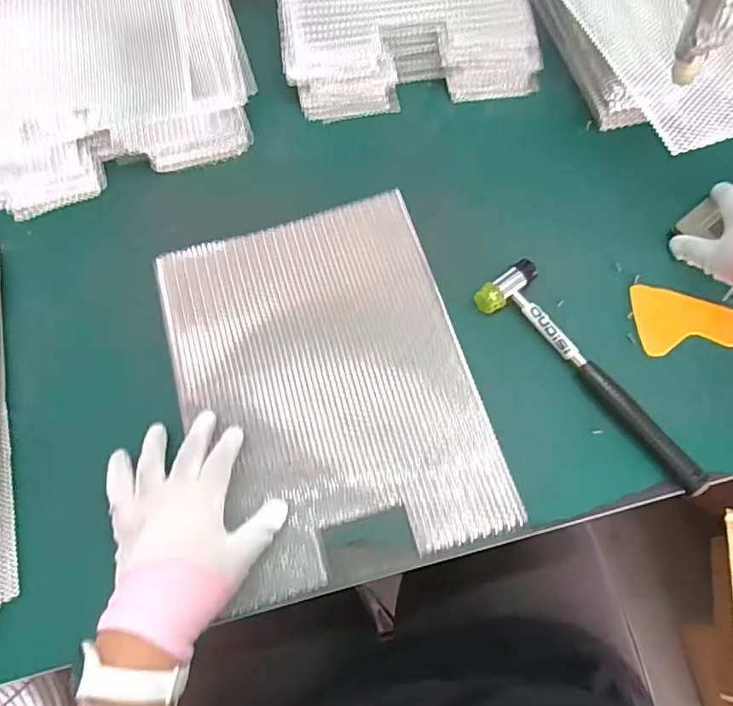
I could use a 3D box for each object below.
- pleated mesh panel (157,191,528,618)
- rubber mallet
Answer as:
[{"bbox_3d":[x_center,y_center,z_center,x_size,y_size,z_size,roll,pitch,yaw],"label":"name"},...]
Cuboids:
[{"bbox_3d":[-0.034,0.023,0.487,0.245,0.025,0.322,-16,69,-5],"label":"pleated mesh panel"},{"bbox_3d":[0.199,0.018,0.477,0.060,0.024,0.239,-37,72,-12],"label":"rubber mallet"}]

